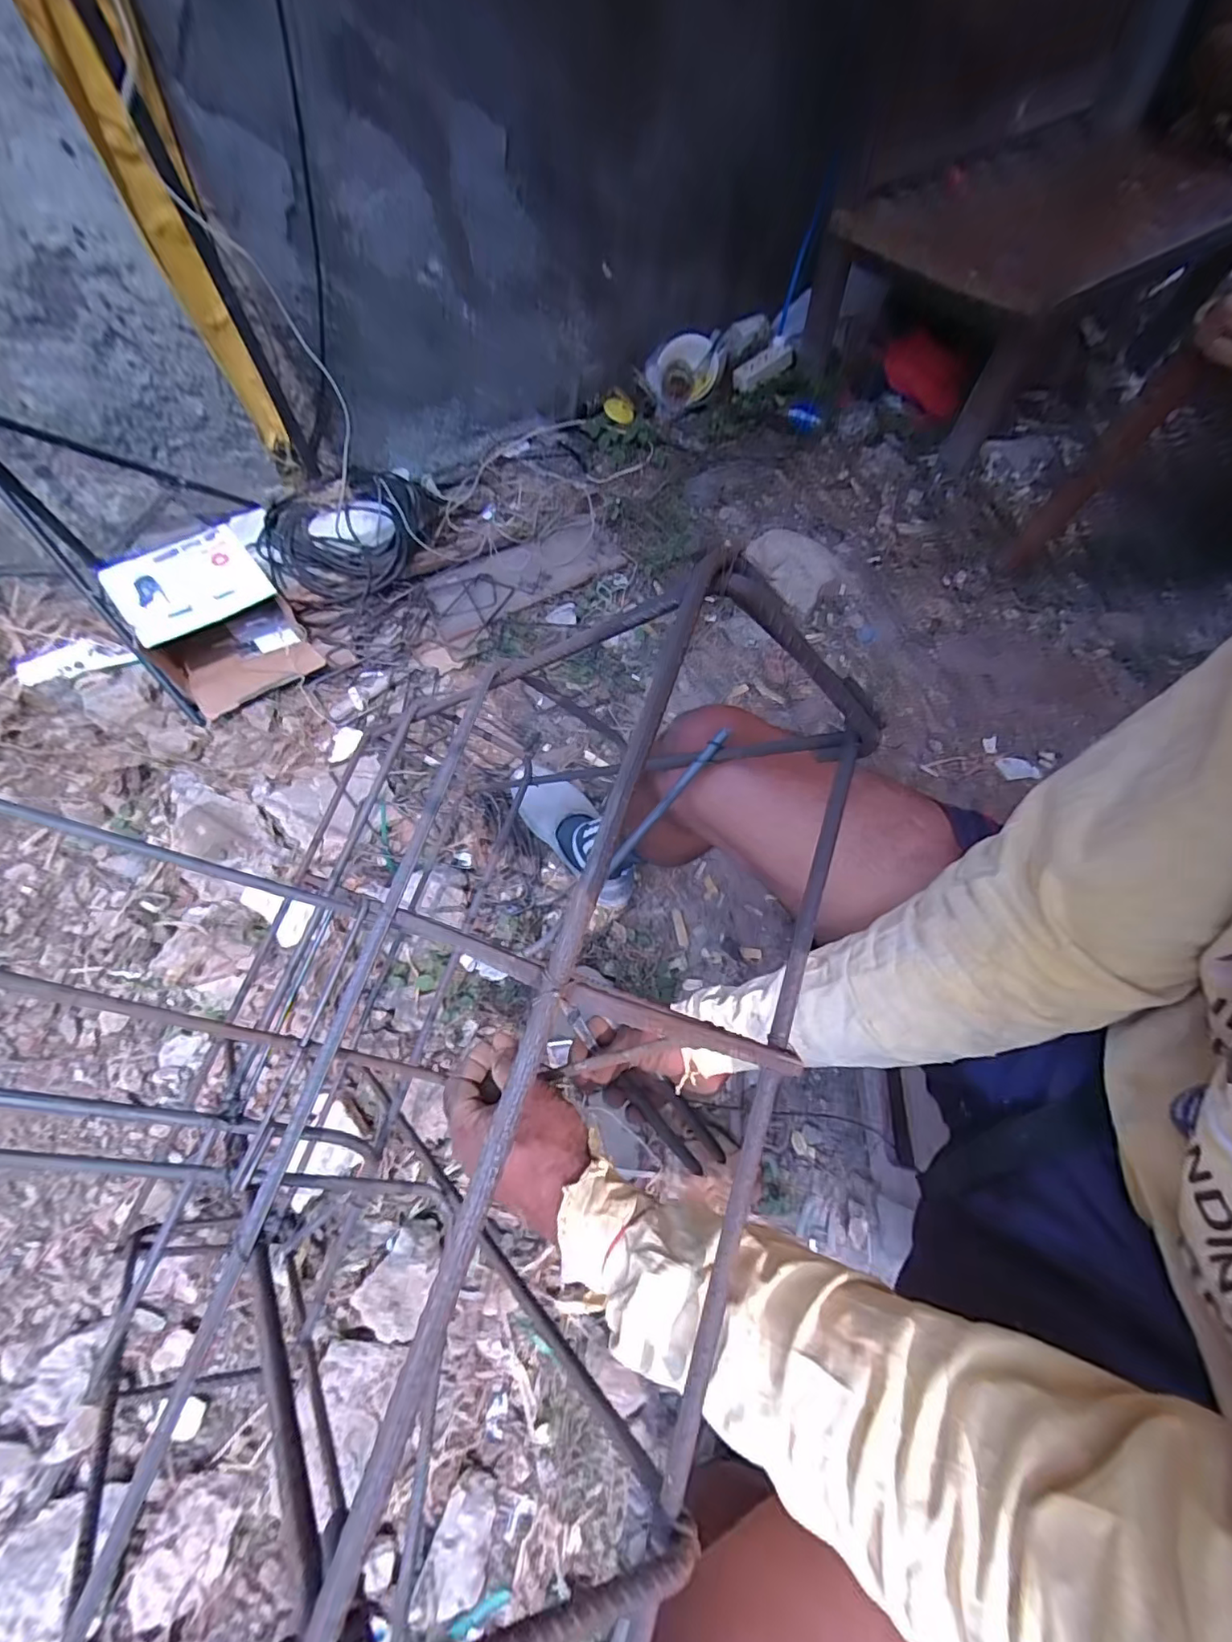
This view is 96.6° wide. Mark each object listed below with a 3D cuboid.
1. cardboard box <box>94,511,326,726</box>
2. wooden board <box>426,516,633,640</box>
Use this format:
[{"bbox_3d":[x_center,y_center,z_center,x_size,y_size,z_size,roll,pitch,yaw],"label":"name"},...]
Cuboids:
[{"bbox_3d":[-0.687,-0.342,0.959,0.241,0.158,0.261,-27,64,-16],"label":"cardboard box"},{"bbox_3d":[-0.192,-0.516,1.143,0.404,0.022,0.171,-29,72,-11],"label":"wooden board"}]

